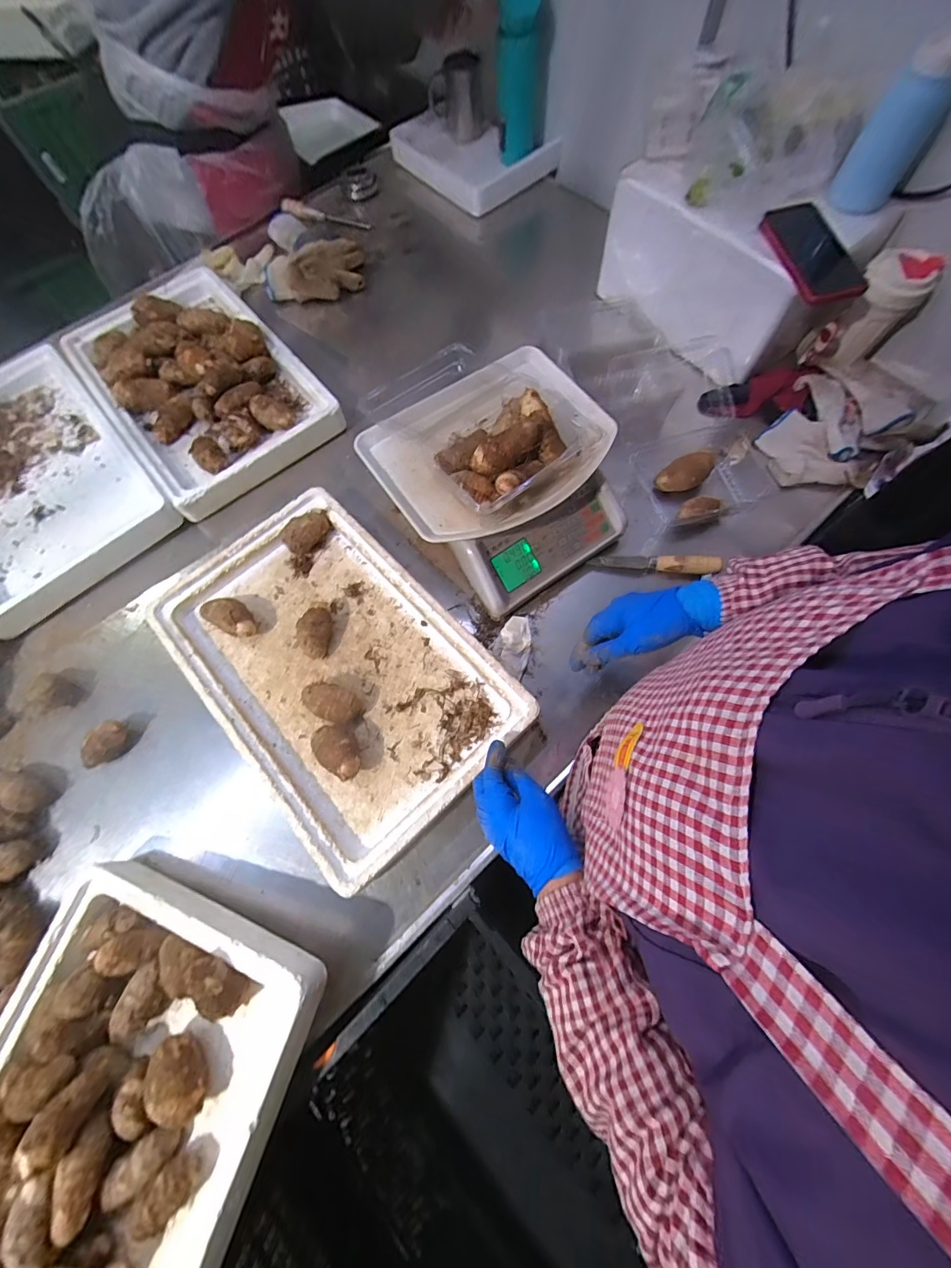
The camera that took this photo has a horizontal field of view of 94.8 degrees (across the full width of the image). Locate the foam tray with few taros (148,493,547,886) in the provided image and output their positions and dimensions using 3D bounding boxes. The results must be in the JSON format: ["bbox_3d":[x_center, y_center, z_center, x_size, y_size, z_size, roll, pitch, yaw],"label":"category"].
[{"bbox_3d":[-0.175,0.026,0.561,0.310,0.057,0.465,-41,74,-16],"label":"foam tray with few taros"}]

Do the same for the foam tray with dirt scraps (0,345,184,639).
[{"bbox_3d":[-0.714,-0.257,0.689,0.299,0.053,0.491,-39,73,-16],"label":"foam tray with dirt scraps"}]

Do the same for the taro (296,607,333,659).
[{"bbox_3d":[-0.210,0.000,0.575,0.039,0.041,0.065,5,67,1],"label":"taro"}]

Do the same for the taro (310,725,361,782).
[{"bbox_3d":[-0.161,0.137,0.515,0.073,0.042,0.047,41,72,15],"label":"taro"}]

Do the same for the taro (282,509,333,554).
[{"bbox_3d":[-0.243,-0.150,0.628,0.073,0.044,0.045,-42,74,-17],"label":"taro"}]

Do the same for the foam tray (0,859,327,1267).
[{"bbox_3d":[-0.359,0.498,0.380,0.299,0.088,0.478,18,68,6],"label":"foam tray"}]

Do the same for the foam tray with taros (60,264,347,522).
[{"bbox_3d":[-0.476,-0.441,0.739,0.306,0.076,0.508,-37,73,-15],"label":"foam tray with taros"}]

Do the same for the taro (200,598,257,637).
[{"bbox_3d":[-0.325,-0.021,0.588,0.079,0.034,0.042,30,70,11],"label":"taro"}]

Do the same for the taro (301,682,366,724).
[{"bbox_3d":[-0.176,0.086,0.540,0.070,0.037,0.042,17,68,6],"label":"taro"}]

